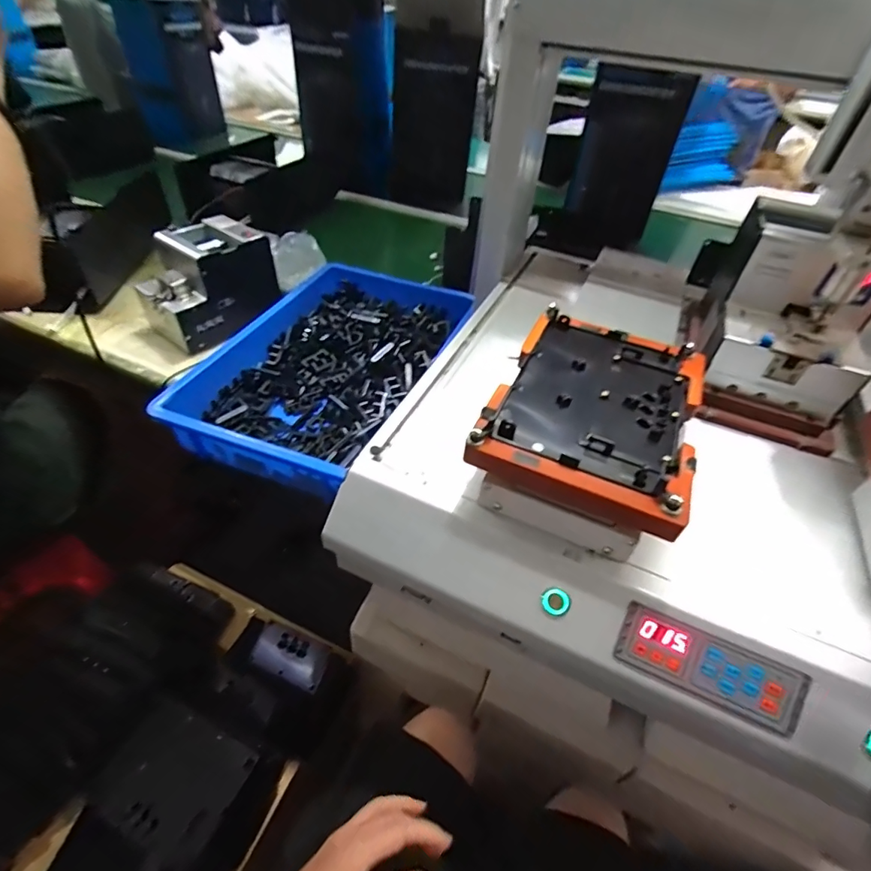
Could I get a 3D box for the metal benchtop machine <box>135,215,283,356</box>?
[{"bbox_3d":[-0.376,-0.255,0.767,0.131,0.138,0.181,32,51,25],"label":"metal benchtop machine"}]

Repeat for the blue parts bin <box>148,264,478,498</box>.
[{"bbox_3d":[-0.142,-0.110,0.687,0.276,0.084,0.448,18,46,13],"label":"blue parts bin"}]

